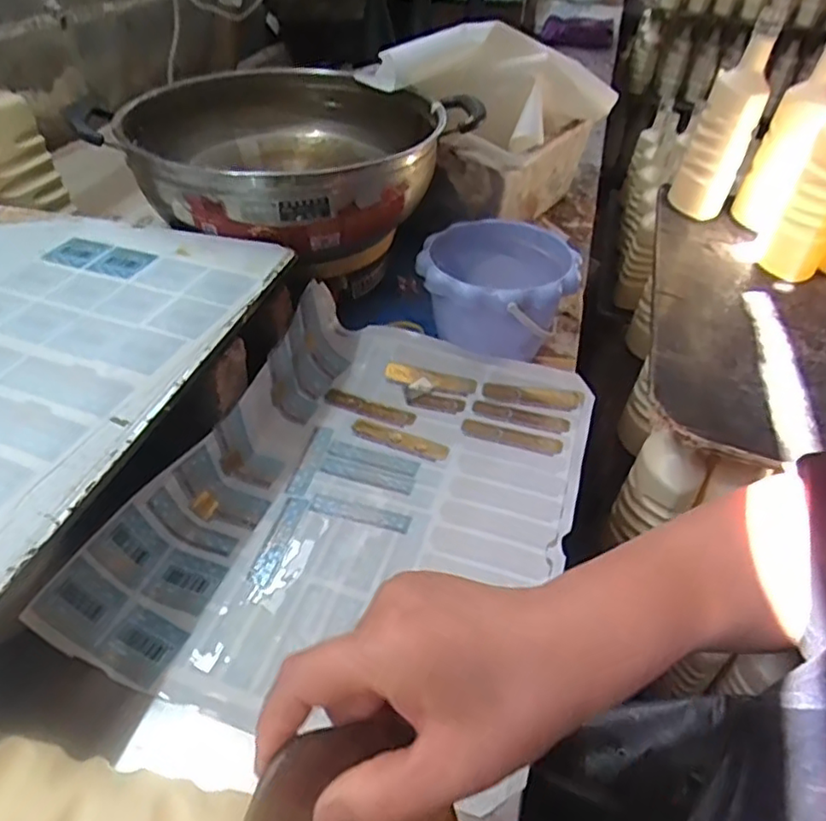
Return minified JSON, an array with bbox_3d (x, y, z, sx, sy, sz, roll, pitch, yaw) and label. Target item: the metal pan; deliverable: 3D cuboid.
[{"bbox_3d":[-0.139,-0.264,0.698,0.328,0.119,0.293,21,44,16],"label":"metal pan"}]

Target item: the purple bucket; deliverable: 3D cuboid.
[{"bbox_3d":[0.081,-0.112,0.664,0.151,0.117,0.145,4,42,-3],"label":"purple bucket"}]

